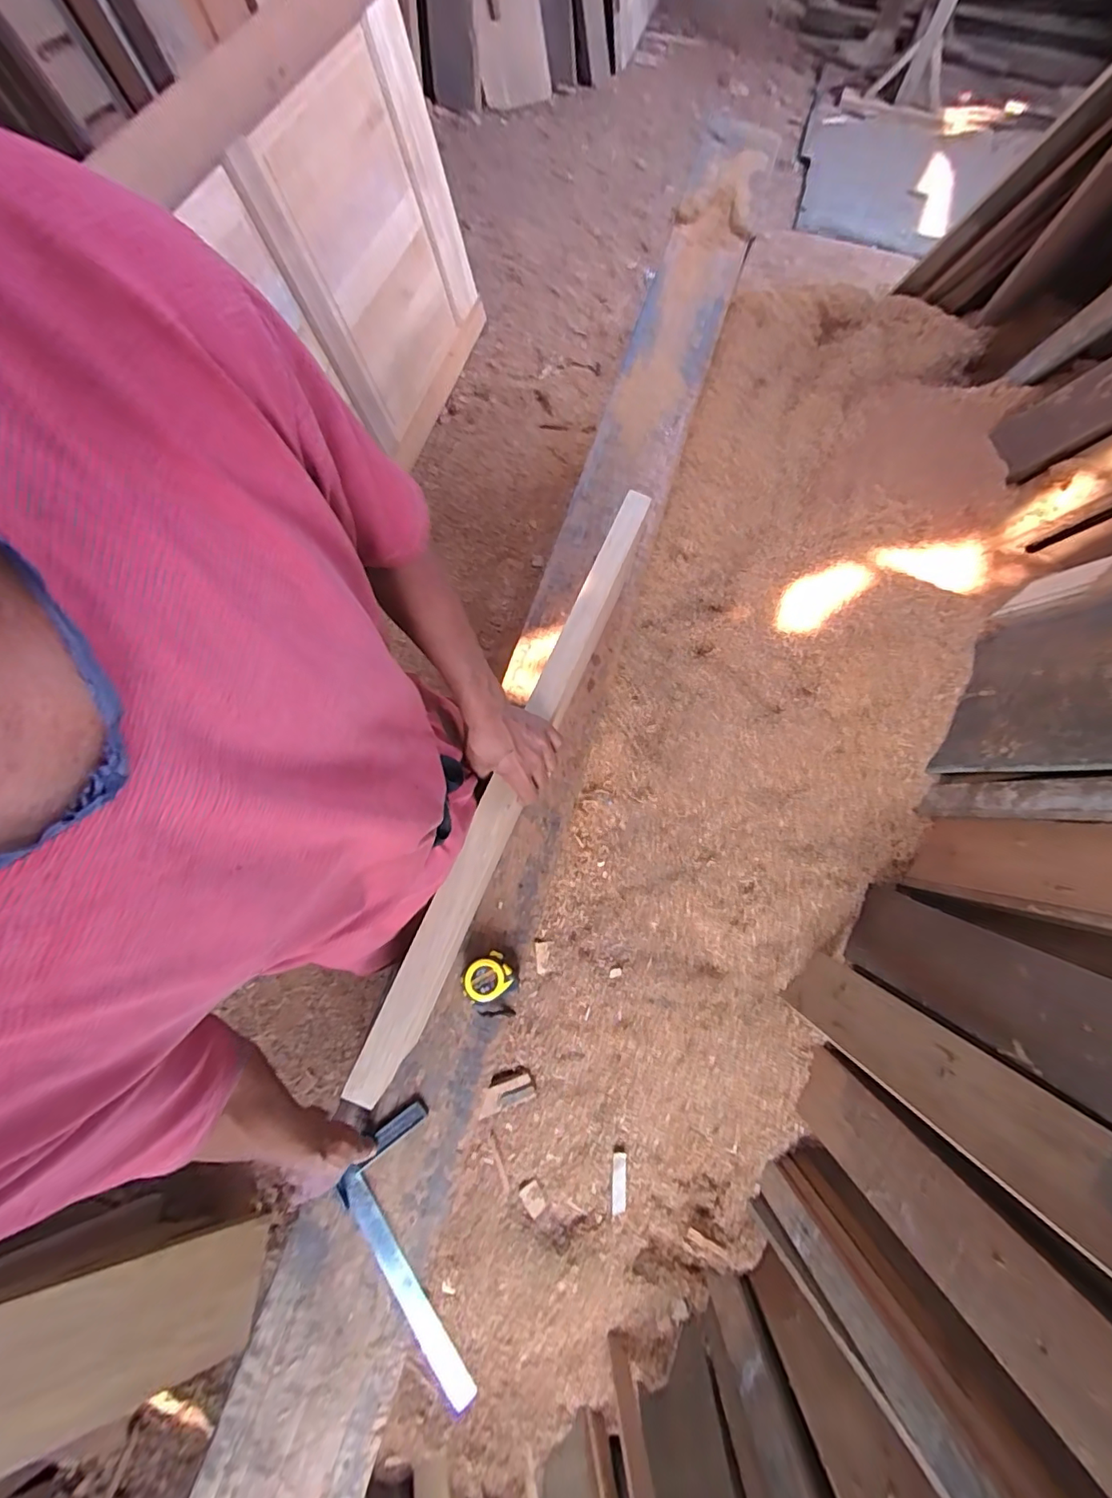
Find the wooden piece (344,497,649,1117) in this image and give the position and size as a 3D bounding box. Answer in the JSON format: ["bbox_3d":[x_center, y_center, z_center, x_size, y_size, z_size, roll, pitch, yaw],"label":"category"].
[{"bbox_3d":[-0.035,-0.007,0.627,0.050,0.028,0.803,21,72,7],"label":"wooden piece"}]

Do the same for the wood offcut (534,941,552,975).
[{"bbox_3d":[-0.023,0.356,0.876,0.026,0.011,0.052,1,71,0],"label":"wood offcut"}]

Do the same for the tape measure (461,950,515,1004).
[{"bbox_3d":[-0.095,0.319,0.716,0.065,0.048,0.054,-33,75,-11],"label":"tape measure"}]

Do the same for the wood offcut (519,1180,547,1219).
[{"bbox_3d":[-0.039,0.759,0.867,0.034,0.007,0.055,-27,96,-21],"label":"wood offcut"}]

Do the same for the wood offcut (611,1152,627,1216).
[{"bbox_3d":[0.106,0.729,0.858,0.025,0.016,0.107,1,90,0],"label":"wood offcut"}]

